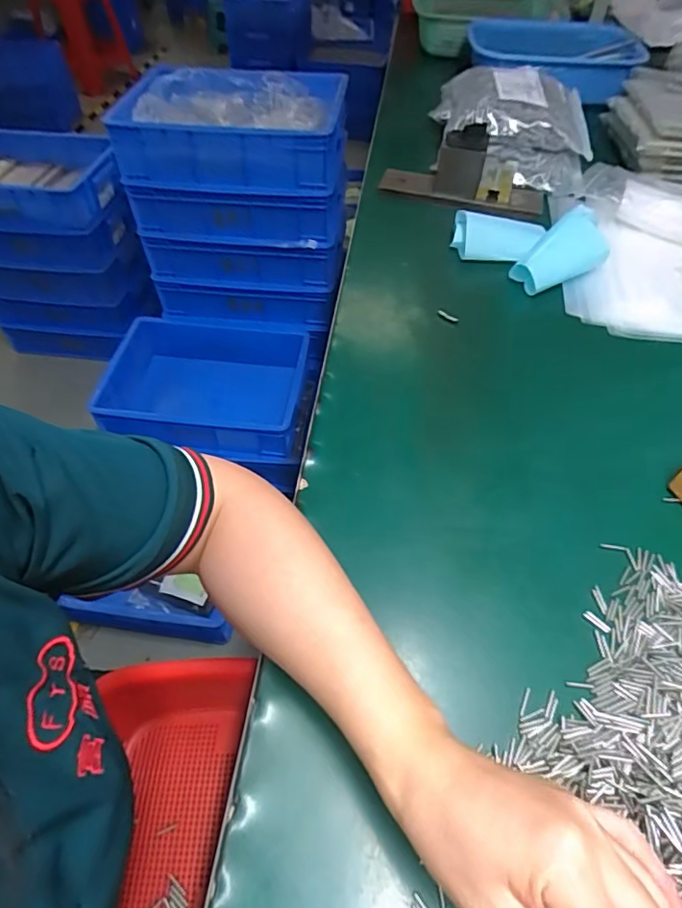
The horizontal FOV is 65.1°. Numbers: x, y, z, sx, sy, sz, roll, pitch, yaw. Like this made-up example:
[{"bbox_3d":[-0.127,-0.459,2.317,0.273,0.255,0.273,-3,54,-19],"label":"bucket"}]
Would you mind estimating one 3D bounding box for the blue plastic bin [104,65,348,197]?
[{"bbox_3d":[-0.203,-0.646,1.055,0.400,0.127,0.288,3,51,3],"label":"blue plastic bin"}]

